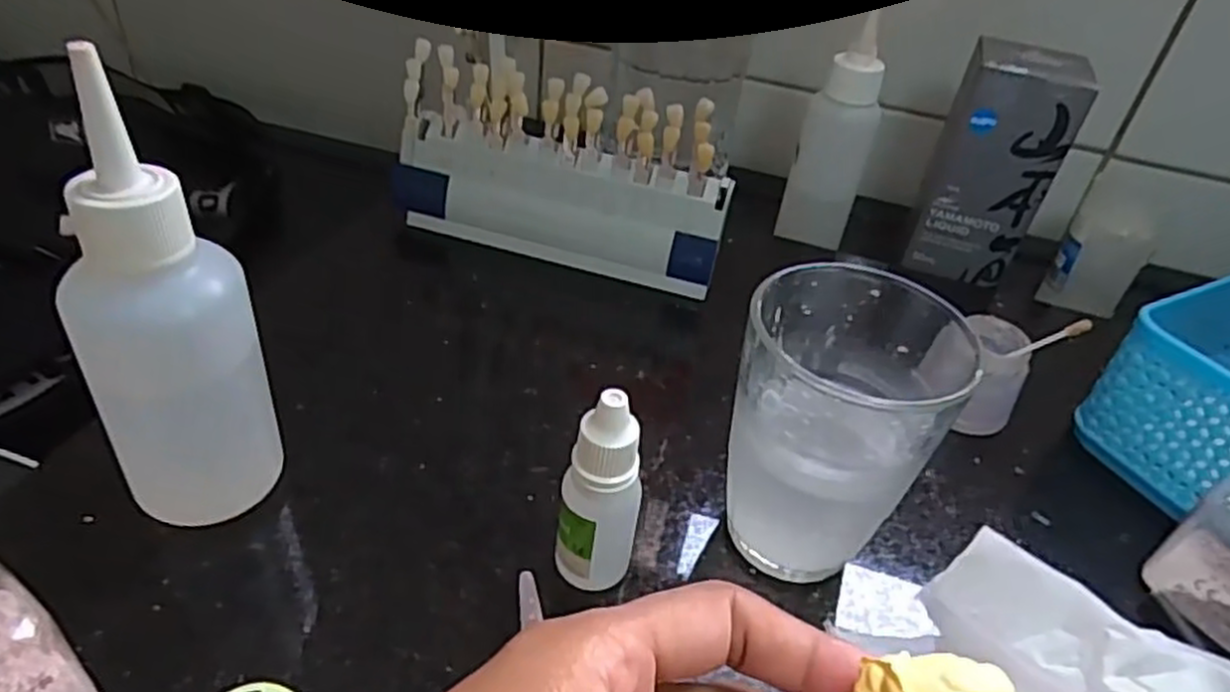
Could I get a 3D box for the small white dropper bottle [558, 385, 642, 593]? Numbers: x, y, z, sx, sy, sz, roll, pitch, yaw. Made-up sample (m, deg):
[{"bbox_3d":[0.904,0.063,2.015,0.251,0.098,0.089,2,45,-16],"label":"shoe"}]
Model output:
[{"bbox_3d":[-0.005,0.048,0.234,0.024,0.076,0.018,6,38,-3],"label":"small white dropper bottle"}]

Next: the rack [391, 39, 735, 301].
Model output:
[{"bbox_3d":[-0.028,-0.087,0.390,0.176,0.084,0.034,14,39,9],"label":"rack"}]

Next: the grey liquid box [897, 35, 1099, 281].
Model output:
[{"bbox_3d":[0.204,-0.099,0.417,0.061,0.114,0.050,20,40,16],"label":"grey liquid box"}]

